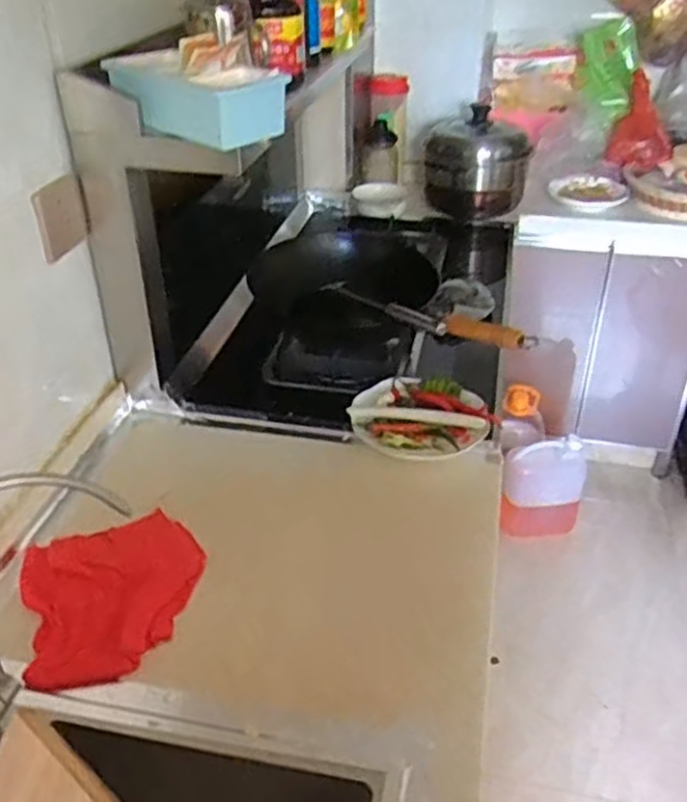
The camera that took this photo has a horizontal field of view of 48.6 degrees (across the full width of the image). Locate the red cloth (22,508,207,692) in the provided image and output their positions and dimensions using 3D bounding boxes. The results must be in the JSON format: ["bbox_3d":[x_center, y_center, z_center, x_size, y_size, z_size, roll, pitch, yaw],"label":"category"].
[{"bbox_3d":[-0.266,0.219,0.889,0.200,0.033,0.214,-12,36,-17],"label":"red cloth"}]

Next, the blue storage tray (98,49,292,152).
[{"bbox_3d":[-0.191,-0.384,0.964,0.231,0.071,0.109,25,41,31],"label":"blue storage tray"}]

